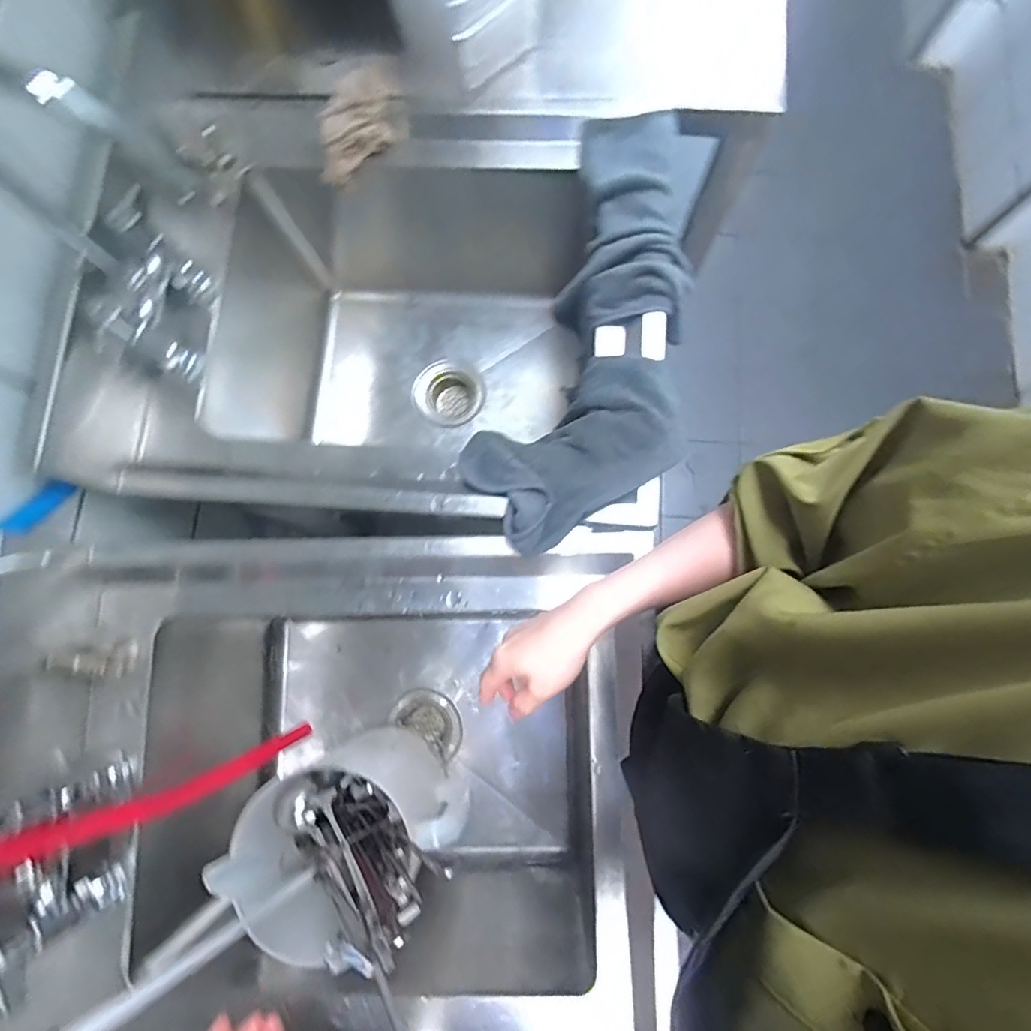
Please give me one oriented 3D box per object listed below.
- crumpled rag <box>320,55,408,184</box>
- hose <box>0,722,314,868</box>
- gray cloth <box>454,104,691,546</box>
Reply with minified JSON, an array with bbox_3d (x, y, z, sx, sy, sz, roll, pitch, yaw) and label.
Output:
[{"bbox_3d":[-0.189,-0.469,0.651,0.123,0.070,0.053,-32,80,-5],"label":"crumpled rag"},{"bbox_3d":[-0.410,0.282,0.504,0.058,0.504,0.045,-15,78,24],"label":"hose"},{"bbox_3d":[0.107,-0.202,0.605,0.203,0.058,0.510,18,80,5],"label":"gray cloth"}]

